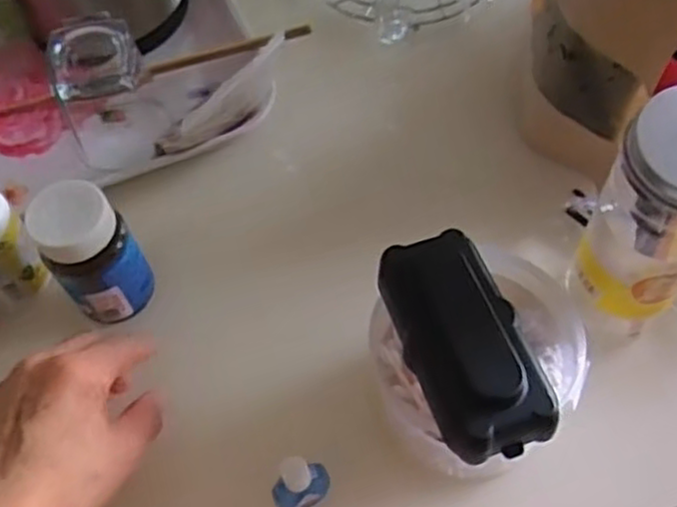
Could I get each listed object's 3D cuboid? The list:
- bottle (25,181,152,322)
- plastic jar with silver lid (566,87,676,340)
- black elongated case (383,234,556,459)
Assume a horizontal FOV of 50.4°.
[{"bbox_3d":[-0.140,-0.002,0.409,0.045,0.089,0.044,-32,63,-14],"label":"bottle"},{"bbox_3d":[0.153,-0.015,0.347,0.055,0.123,0.060,-2,60,3],"label":"plastic jar with silver lid"},{"bbox_3d":[0.056,0.037,0.324,0.050,0.025,0.104,-16,60,-5],"label":"black elongated case"}]

